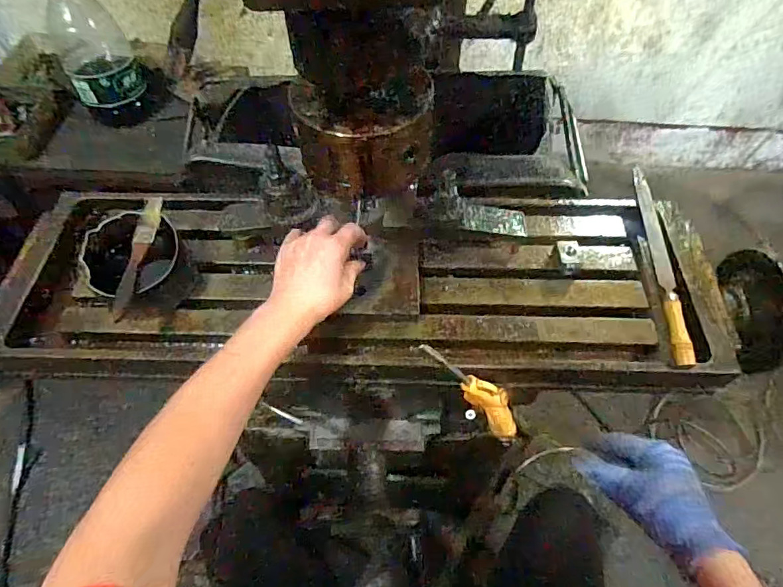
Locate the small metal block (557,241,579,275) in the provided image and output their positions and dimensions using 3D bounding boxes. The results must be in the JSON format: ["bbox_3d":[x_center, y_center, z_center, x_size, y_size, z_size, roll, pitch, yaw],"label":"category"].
[{"bbox_3d":[0.199,-0.041,0.541,0.026,0.021,0.034,0,57,0],"label":"small metal block"}]

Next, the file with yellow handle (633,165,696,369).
[{"bbox_3d":[0.313,-0.046,0.559,0.018,0.017,0.282,5,57,3],"label":"file with yellow handle"}]

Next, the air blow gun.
[{"bbox_3d":[0.099,0.111,0.513,0.046,0.204,0.024,-5,52,32],"label":"air blow gun"}]

